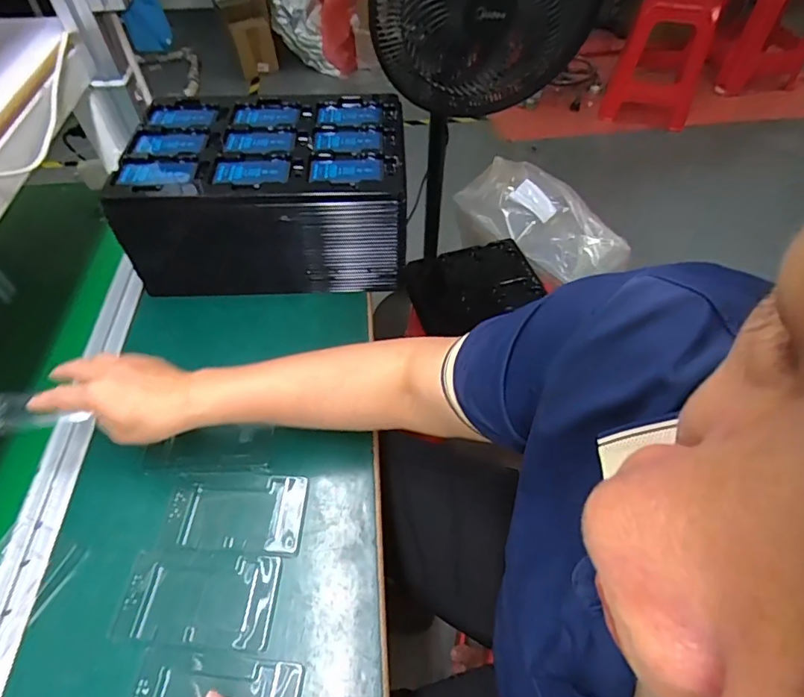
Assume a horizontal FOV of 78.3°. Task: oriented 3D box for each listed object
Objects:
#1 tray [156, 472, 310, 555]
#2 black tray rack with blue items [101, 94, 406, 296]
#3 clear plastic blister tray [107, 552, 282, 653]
[{"bbox_3d":[-0.156,0.152,0.468,0.128,0.009,0.073,3,52,3],"label":"tray"},{"bbox_3d":[-0.159,-0.197,0.644,0.333,0.145,0.228,2,52,3],"label":"black tray rack with blue items"},{"bbox_3d":[-0.172,0.211,0.420,0.125,0.013,0.071,2,52,2],"label":"clear plastic blister tray"}]

